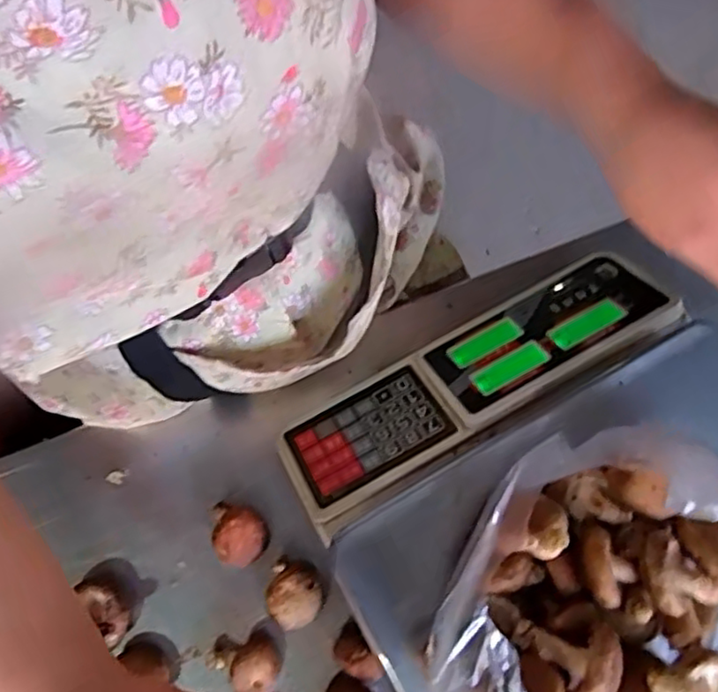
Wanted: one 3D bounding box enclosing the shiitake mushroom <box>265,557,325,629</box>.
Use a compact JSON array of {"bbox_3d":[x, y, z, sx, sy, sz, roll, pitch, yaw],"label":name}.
[{"bbox_3d":[-0.049,0.192,0.520,0.043,0.031,0.046,0,78,-1],"label":"shiitake mushroom"}]

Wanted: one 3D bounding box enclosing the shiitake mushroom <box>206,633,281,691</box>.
[{"bbox_3d":[-0.086,0.238,0.506,0.053,0.030,0.036,22,78,3],"label":"shiitake mushroom"}]

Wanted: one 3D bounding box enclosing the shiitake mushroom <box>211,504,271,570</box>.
[{"bbox_3d":[-0.093,0.147,0.526,0.038,0.034,0.050,-14,78,-4],"label":"shiitake mushroom"}]

